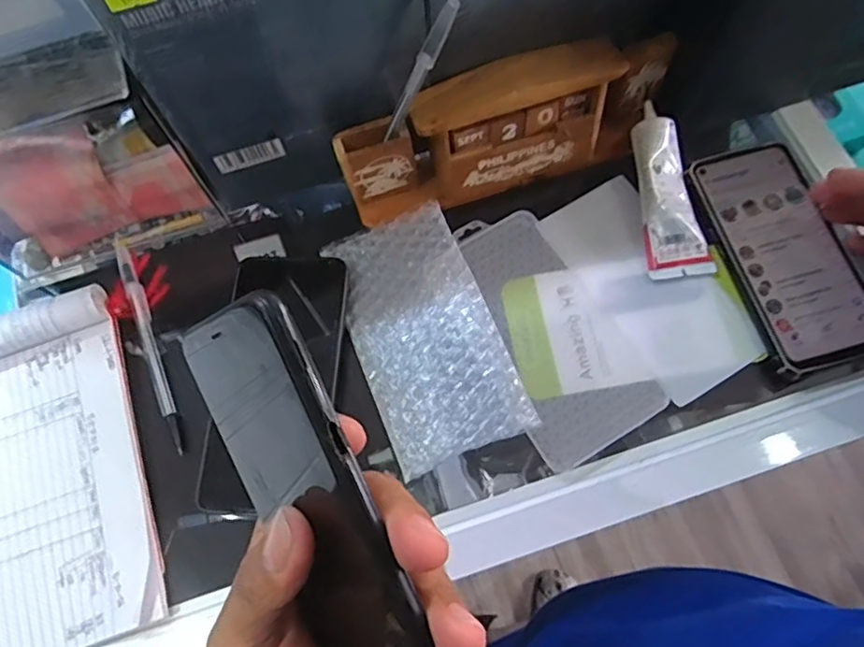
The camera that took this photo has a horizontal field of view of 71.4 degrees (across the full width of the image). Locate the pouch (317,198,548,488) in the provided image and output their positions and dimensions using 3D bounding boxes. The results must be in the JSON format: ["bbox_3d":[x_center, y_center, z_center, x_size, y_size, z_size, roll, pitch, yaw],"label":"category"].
[{"bbox_3d":[-0.006,0.004,0.397,0.089,0.014,0.169,-22,70,-5],"label":"pouch"}]

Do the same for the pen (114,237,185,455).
[{"bbox_3d":[-0.196,0.009,0.415,0.011,0.017,0.151,-23,70,-6],"label":"pen"}]

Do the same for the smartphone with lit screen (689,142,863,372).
[{"bbox_3d":[0.232,-0.049,0.398,0.073,0.009,0.156,-12,67,-1],"label":"smartphone with lit screen"}]

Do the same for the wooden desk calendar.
[{"bbox_3d":[0.052,-0.137,0.411,0.225,0.079,0.049,-16,70,-3],"label":"wooden desk calendar"}]

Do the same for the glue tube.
[{"bbox_3d":[0.161,-0.093,0.417,0.041,0.029,0.120,-8,69,0],"label":"glue tube"}]

